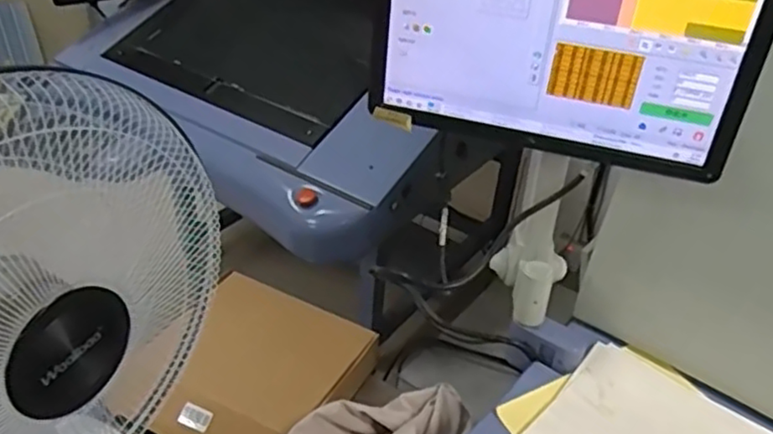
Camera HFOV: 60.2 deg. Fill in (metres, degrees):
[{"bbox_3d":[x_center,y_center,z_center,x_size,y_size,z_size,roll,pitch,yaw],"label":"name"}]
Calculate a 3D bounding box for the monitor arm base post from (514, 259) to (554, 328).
[{"bbox_3d":[0.188,0.096,0.853,0.050,0.074,0.054,13,33,11],"label":"monitor arm base post"}]

